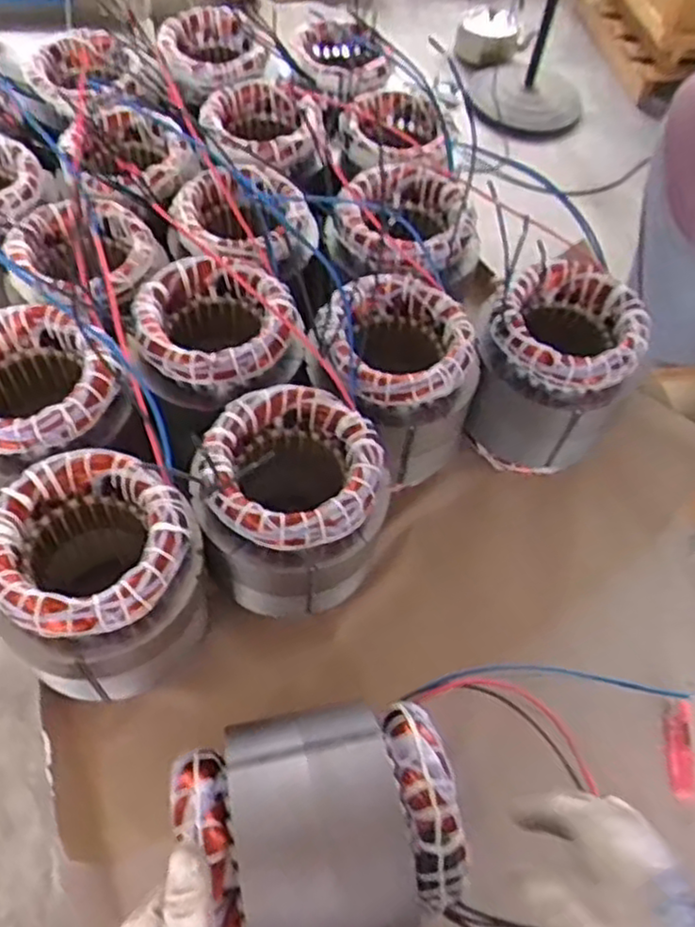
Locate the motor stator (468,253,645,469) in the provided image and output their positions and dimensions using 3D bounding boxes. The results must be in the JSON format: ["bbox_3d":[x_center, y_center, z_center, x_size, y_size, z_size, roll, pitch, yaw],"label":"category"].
[{"bbox_3d":[0.197,-0.085,0.683,0.131,0.157,0.140,2,58,-4],"label":"motor stator"}]

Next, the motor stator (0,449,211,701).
[{"bbox_3d":[-0.182,0.096,0.555,0.136,0.176,0.137,2,58,-4],"label":"motor stator"}]

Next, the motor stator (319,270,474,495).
[{"bbox_3d":[0.046,-0.069,0.666,0.131,0.171,0.131,2,58,-4],"label":"motor stator"}]

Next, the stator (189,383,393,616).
[{"bbox_3d":[-0.044,0.038,0.590,0.140,0.147,0.136,2,58,-4],"label":"stator"}]

